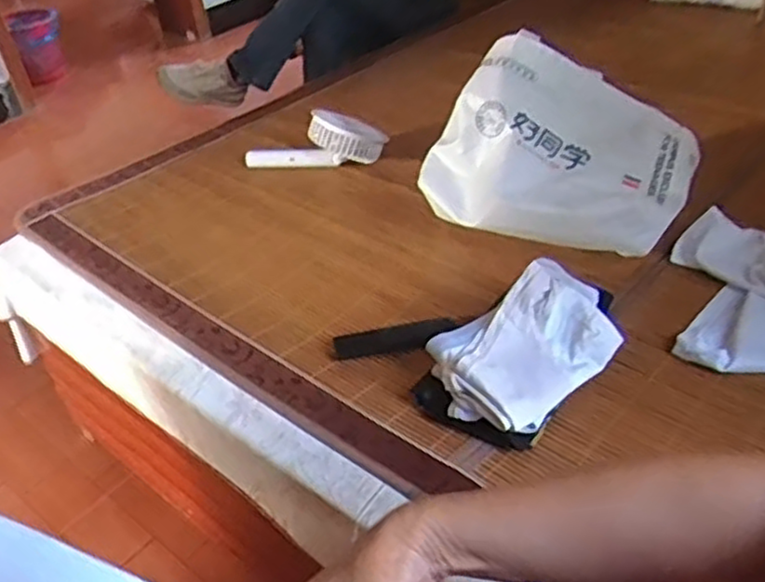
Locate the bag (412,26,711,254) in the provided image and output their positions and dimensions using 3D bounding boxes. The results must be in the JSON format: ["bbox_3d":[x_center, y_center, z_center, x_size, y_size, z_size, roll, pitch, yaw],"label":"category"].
[{"bbox_3d":[0.232,-0.201,0.980,0.341,0.199,0.206,13,41,22],"label":"bag"}]

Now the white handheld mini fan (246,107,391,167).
[{"bbox_3d":[-0.115,-0.264,1.275,0.244,0.094,0.084,6,39,15],"label":"white handheld mini fan"}]

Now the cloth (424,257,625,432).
[{"bbox_3d":[0.160,0.051,0.802,0.221,0.078,0.141,-28,43,-26],"label":"cloth"}]

